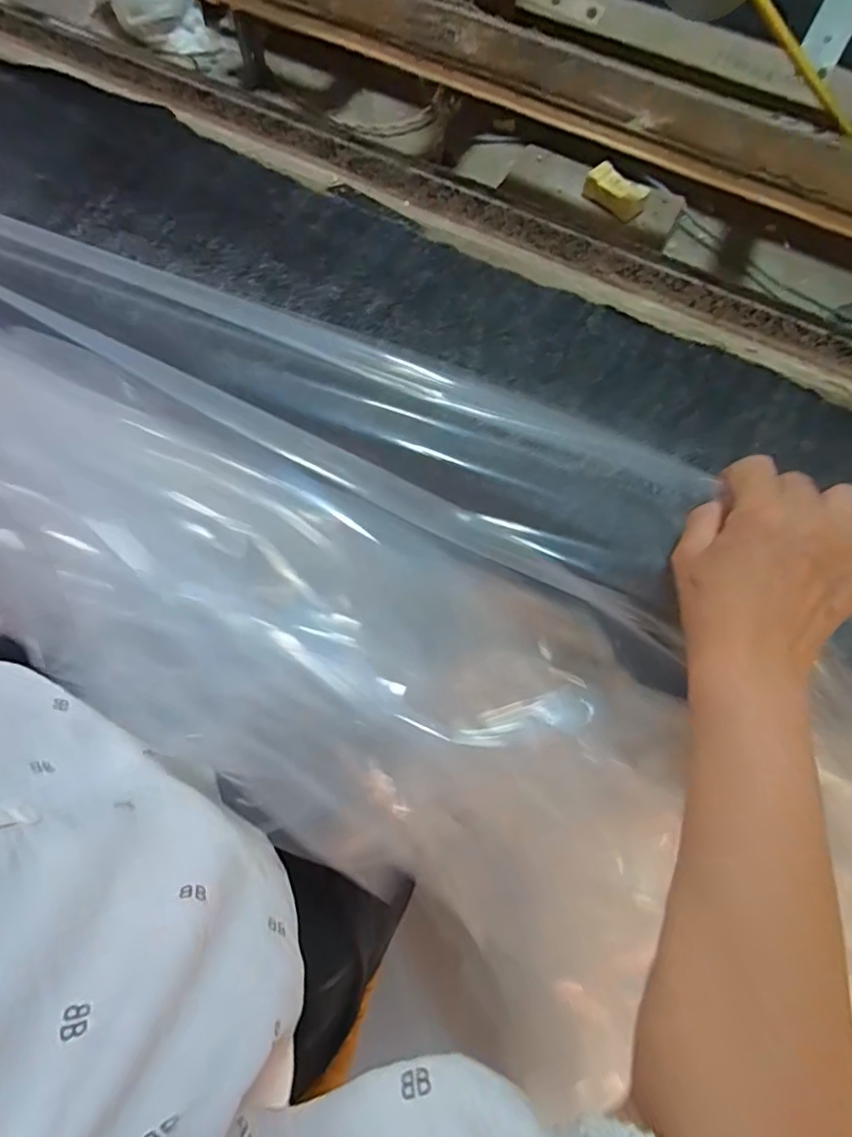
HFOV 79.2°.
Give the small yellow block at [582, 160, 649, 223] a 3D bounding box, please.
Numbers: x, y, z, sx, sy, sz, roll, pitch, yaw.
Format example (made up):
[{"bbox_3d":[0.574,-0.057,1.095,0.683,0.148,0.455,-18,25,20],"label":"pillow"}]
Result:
[{"bbox_3d":[0.157,-0.312,0.427,0.050,0.022,0.018,30,73,8],"label":"small yellow block"}]

